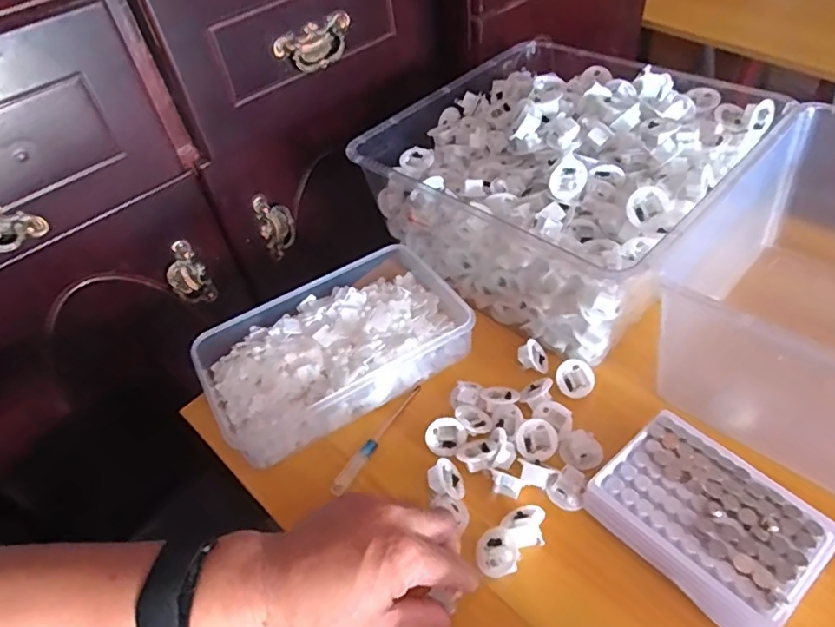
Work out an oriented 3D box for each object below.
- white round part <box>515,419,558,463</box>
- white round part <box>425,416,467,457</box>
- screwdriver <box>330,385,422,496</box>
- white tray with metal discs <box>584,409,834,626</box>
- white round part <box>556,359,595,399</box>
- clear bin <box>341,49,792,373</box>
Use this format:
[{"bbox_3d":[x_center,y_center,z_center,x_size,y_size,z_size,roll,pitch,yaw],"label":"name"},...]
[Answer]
[{"bbox_3d":[0.096,0.103,0.458,0.033,0.016,0.033,-44,83,-5],"label":"white round part"},{"bbox_3d":[0.023,0.103,0.470,0.033,0.032,0.015,-5,5,-4],"label":"white round part"},{"bbox_3d":[-0.034,0.110,0.492,0.012,0.014,0.120,28,56,28],"label":"screwdriver"},{"bbox_3d":[0.199,0.139,0.387,0.095,0.034,0.131,-35,53,-23],"label":"white tray with metal discs"},{"bbox_3d":[0.138,0.057,0.494,0.034,0.015,0.034,0,78,0],"label":"white round part"},{"bbox_3d":[0.146,-0.138,0.576,0.314,0.143,0.306,30,57,29],"label":"clear bin"}]

